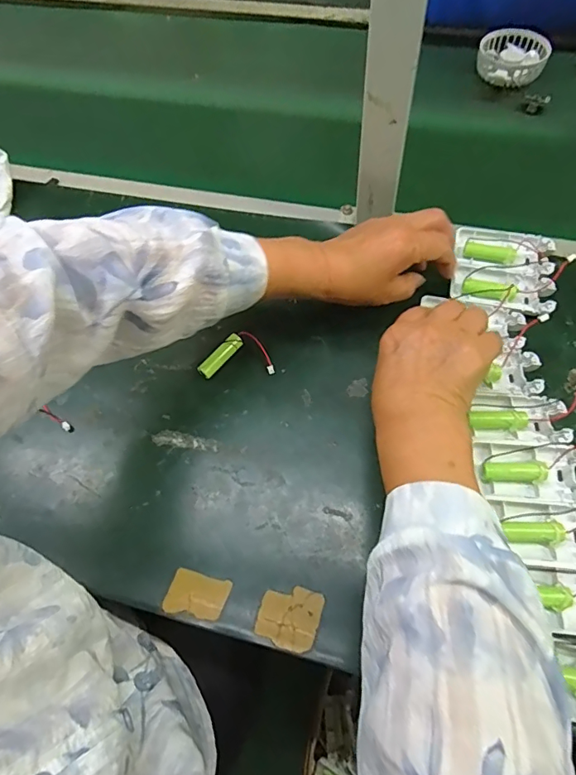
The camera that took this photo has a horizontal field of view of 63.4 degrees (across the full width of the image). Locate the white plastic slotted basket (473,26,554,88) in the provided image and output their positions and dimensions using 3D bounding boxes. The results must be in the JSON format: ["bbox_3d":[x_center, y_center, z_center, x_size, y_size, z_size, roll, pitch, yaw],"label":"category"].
[{"bbox_3d":[0.304,-0.449,0.634,0.087,0.032,0.095,-2,63,3],"label":"white plastic slotted basket"}]

